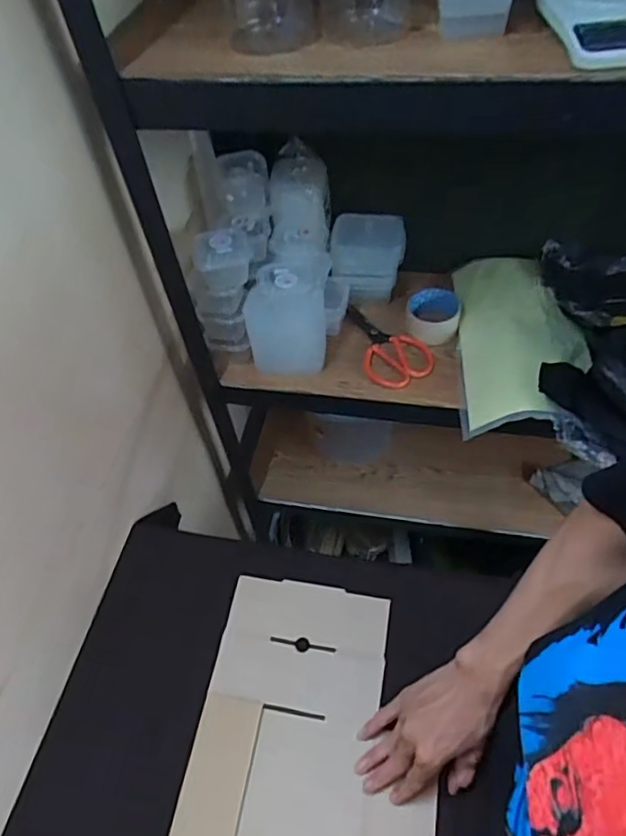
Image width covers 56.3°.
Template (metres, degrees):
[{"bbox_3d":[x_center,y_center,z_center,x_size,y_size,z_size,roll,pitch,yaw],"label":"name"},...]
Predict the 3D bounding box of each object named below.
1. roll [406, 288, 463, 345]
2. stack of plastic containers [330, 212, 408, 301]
[{"bbox_3d":[0.191,-0.161,0.933,0.085,0.053,0.084,11,54,13],"label":"roll"},{"bbox_3d":[0.089,-0.252,0.944,0.114,0.123,0.073,3,53,7],"label":"stack of plastic containers"}]

